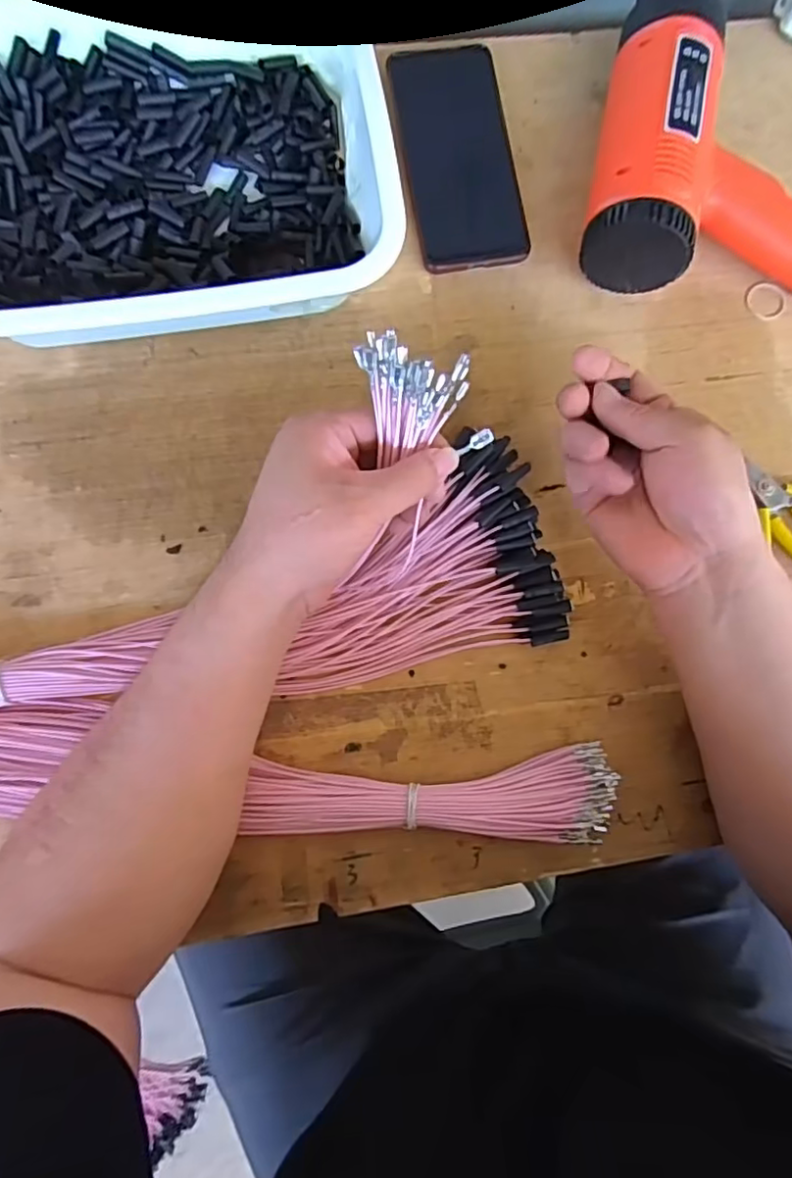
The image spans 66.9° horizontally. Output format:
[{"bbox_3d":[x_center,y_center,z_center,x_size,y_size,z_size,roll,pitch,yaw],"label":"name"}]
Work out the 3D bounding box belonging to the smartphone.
[{"bbox_3d":[0.046,-0.308,0.429,0.081,0.006,0.158,-11,89,-7],"label":"smartphone"}]

